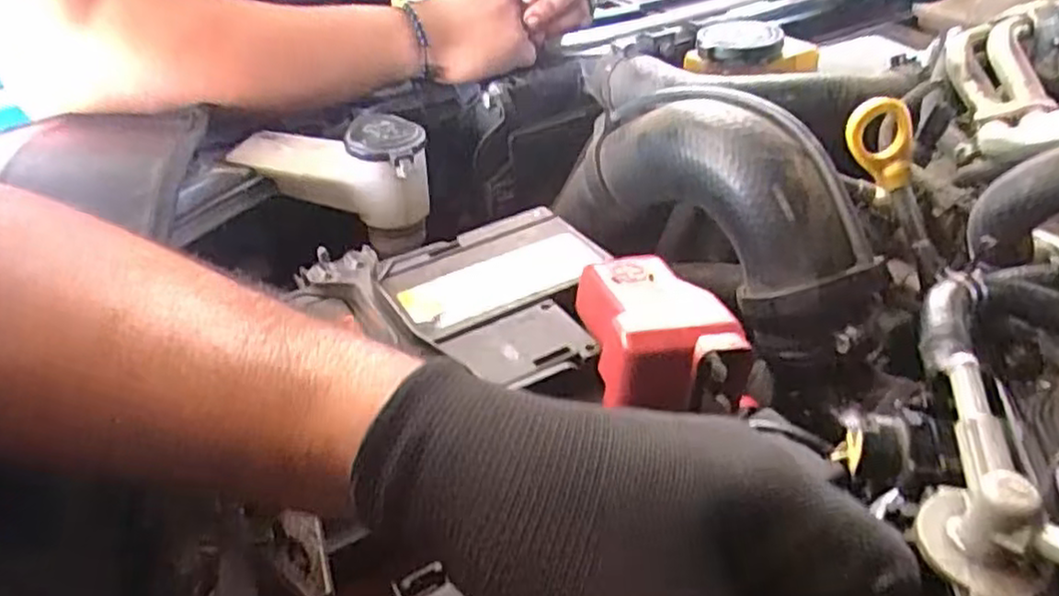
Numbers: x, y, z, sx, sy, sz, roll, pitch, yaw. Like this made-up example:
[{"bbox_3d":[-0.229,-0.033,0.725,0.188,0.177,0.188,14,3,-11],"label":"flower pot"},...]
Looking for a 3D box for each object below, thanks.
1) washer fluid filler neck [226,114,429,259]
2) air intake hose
[{"bbox_3d":[-0.130,-0.081,0.504,0.136,0.076,0.052,8,39,17],"label":"washer fluid filler neck"},{"bbox_3d":[0.104,-0.074,0.463,0.068,0.099,0.225,-25,41,-25],"label":"air intake hose"}]

